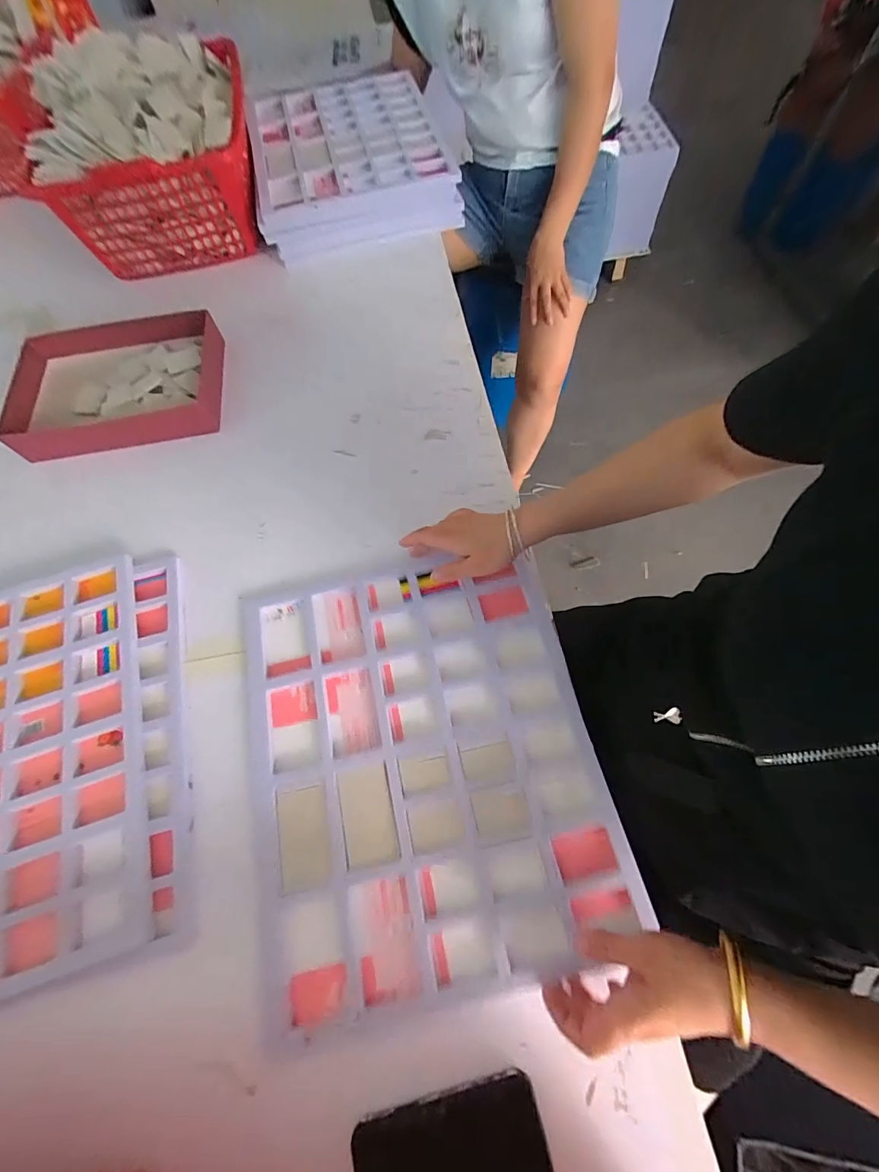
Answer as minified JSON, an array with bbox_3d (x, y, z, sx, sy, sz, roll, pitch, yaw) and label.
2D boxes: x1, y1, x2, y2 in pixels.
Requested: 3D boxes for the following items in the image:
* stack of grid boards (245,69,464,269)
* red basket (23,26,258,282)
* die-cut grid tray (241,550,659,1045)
[{"bbox_3d":[-0.179,-0.826,0.859,0.356,0.100,0.417,-15,67,-5],"label":"stack of grid boards"},{"bbox_3d":[-0.506,-0.802,0.794,0.321,0.205,0.412,-10,67,-2],"label":"red basket"},{"bbox_3d":[-0.024,0.164,0.465,0.353,0.031,0.416,-13,67,-4],"label":"die-cut grid tray"}]

